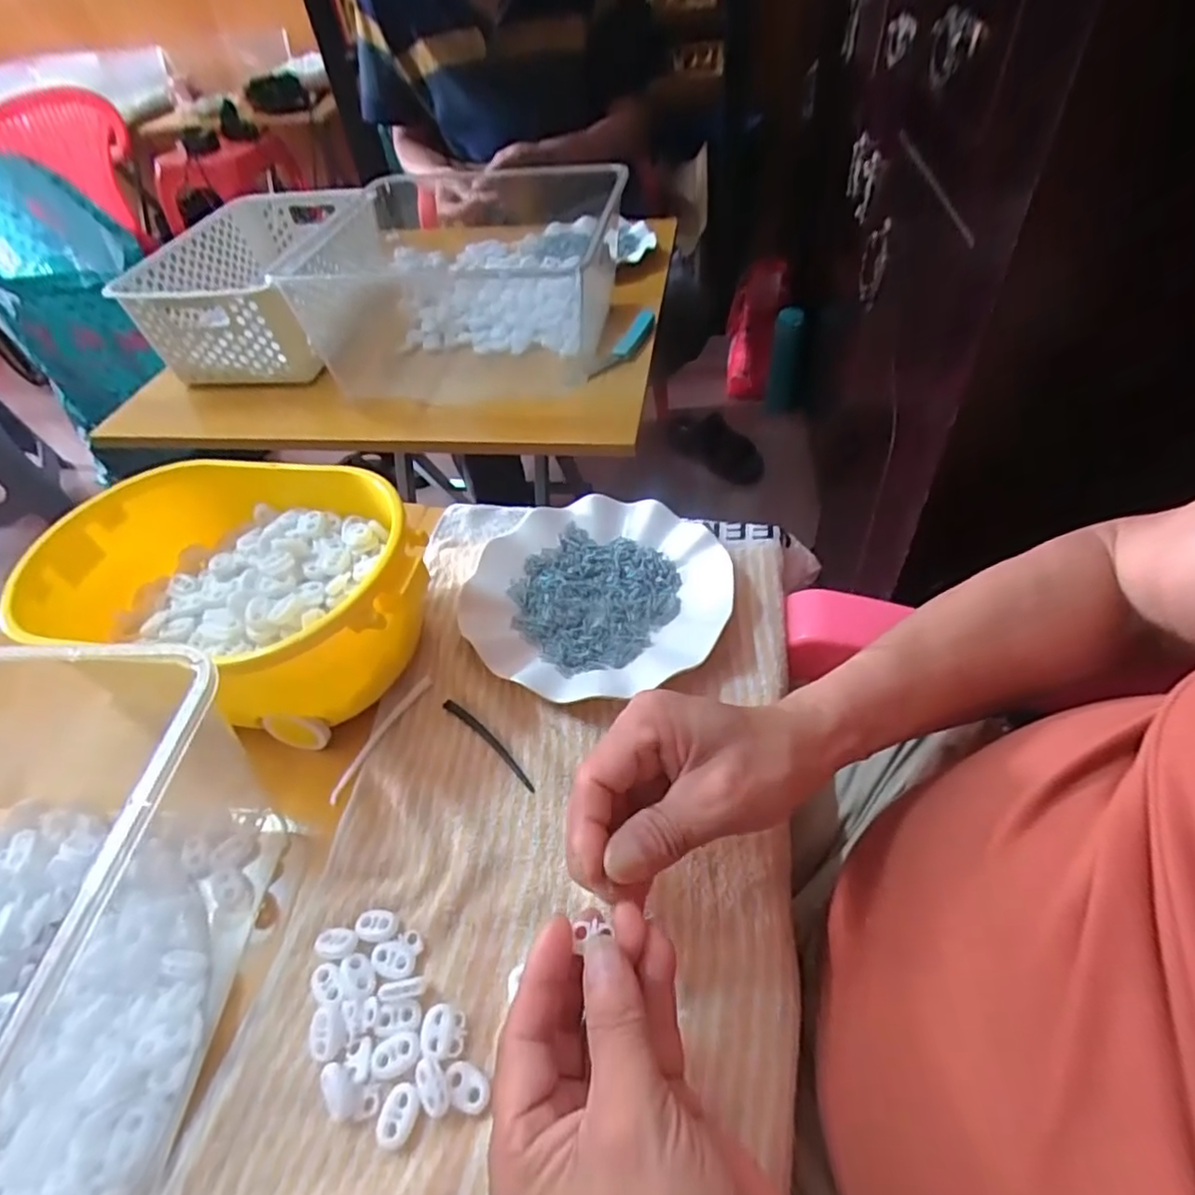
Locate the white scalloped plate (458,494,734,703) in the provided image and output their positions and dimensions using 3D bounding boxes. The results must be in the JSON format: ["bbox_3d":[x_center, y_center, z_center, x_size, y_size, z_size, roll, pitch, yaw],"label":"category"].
[{"bbox_3d":[-0.002,-0.004,0.460,0.175,0.024,0.179,-2,47,3],"label":"white scalloped plate"}]

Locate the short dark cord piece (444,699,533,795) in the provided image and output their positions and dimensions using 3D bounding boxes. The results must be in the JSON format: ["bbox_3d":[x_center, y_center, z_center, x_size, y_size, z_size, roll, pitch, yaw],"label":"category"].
[{"bbox_3d":[-0.067,0.088,0.399,0.087,0.004,0.008,35,59,31],"label":"short dark cord piece"}]

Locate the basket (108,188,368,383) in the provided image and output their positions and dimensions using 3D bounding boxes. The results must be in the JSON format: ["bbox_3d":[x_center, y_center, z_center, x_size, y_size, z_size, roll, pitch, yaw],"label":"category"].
[{"bbox_3d":[-0.401,-0.375,0.783,0.195,0.111,0.312,-3,48,5],"label":"basket"}]

